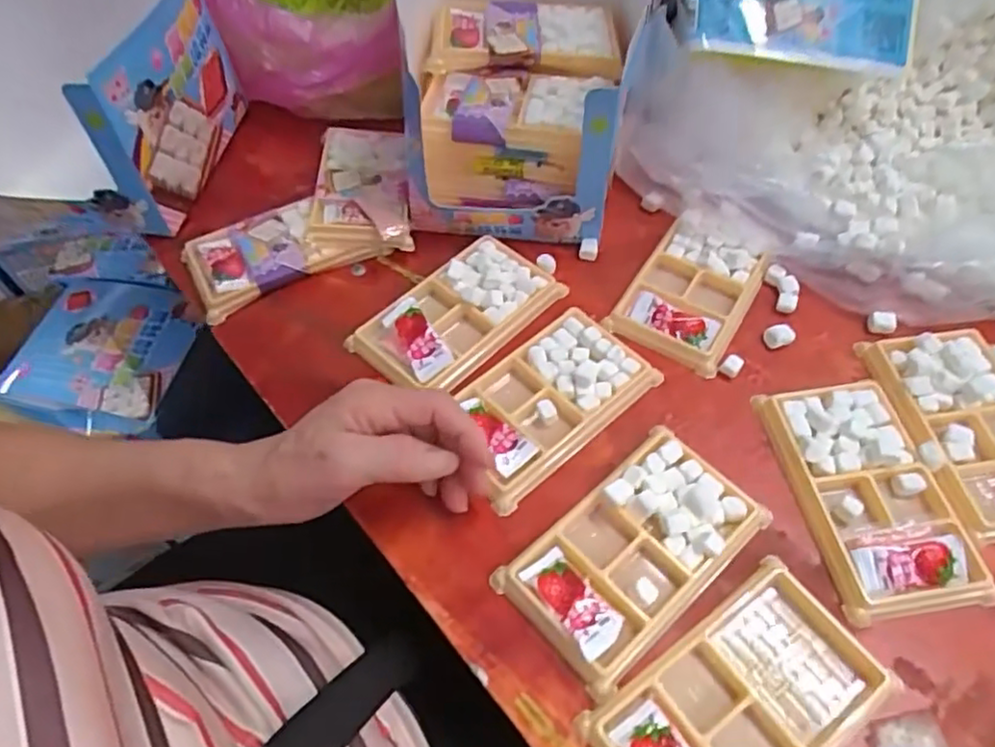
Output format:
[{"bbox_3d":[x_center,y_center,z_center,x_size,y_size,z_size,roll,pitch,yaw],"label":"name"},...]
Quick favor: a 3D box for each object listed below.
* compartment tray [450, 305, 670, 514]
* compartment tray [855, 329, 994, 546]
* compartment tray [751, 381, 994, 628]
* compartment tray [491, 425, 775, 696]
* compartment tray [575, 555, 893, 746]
[{"bbox_3d":[0.028,0.016,0.410,0.131,0.015,0.076,-37,61,-20],"label":"compartment tray"},{"bbox_3d":[0.280,0.032,0.392,0.085,0.025,0.134,-6,55,-1],"label":"compartment tray"},{"bbox_3d":[0.205,0.063,0.368,0.078,0.012,0.133,-8,55,-2],"label":"compartment tray"},{"bbox_3d":[0.073,0.090,0.352,0.133,0.018,0.074,-38,62,-21],"label":"compartment tray"},{"bbox_3d":[0.113,0.154,0.309,0.135,0.014,0.076,-34,60,-18],"label":"compartment tray"}]

